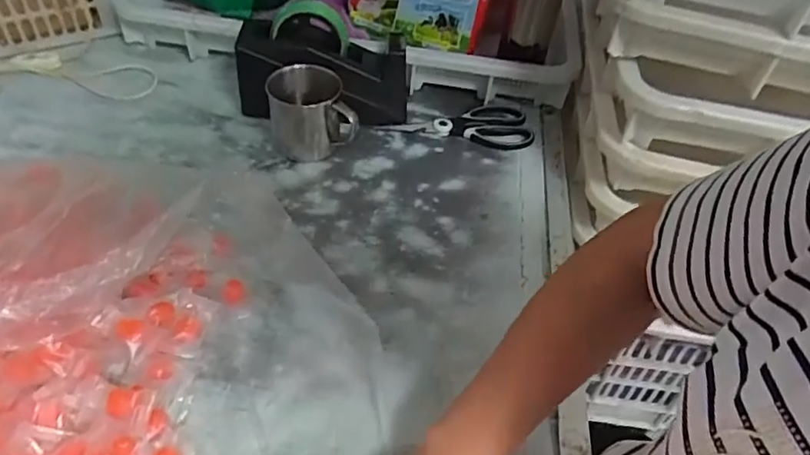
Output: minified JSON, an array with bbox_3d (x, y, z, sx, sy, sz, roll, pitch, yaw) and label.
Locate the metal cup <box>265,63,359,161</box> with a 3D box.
[{"bbox_3d":[-0.108,-0.129,0.668,0.097,0.086,0.086,-3,46,-9],"label":"metal cup"}]

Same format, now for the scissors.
[{"bbox_3d":[0.066,-0.135,0.735,0.188,0.011,0.083,5,46,-2],"label":"scissors"}]

